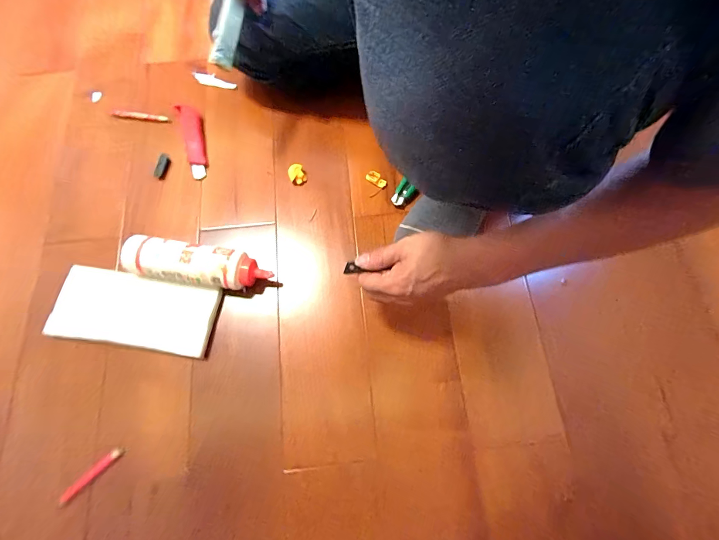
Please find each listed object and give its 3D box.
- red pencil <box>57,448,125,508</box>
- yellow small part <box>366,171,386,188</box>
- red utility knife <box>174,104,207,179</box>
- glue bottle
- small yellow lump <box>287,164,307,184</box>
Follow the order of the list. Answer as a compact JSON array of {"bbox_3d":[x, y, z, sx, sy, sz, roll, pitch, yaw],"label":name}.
[{"bbox_3d":[-0.349,0.267,0.436,0.098,0.009,0.012,-40,75,-12],"label":"red pencil"},{"bbox_3d":[0.028,-0.151,0.562,0.034,0.022,0.014,26,73,9],"label":"yellow small part"},{"bbox_3d":[-0.294,-0.232,0.596,0.038,0.021,0.157,-19,72,-5],"label":"red utility knife"},{"bbox_3d":[-0.233,-0.005,0.497,0.207,0.060,0.062,10,73,4],"label":"glue bottle"},{"bbox_3d":[-0.105,-0.160,0.568,0.026,0.026,0.028,0,71,1],"label":"small yellow lump"}]

